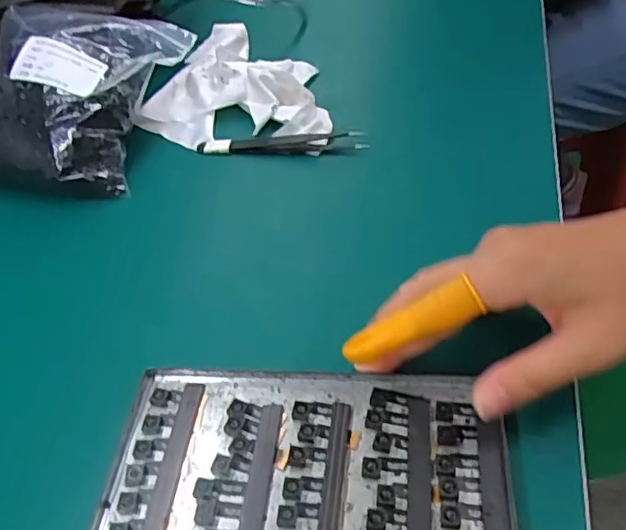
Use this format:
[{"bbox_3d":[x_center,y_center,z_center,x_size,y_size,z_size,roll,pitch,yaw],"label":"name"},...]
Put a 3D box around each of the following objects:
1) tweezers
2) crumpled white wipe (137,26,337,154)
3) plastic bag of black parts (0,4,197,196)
[{"bbox_3d":[-0.025,-0.090,0.437,0.126,0.018,0.009,3,49,10],"label":"tweezers"},{"bbox_3d":[-0.073,-0.161,0.492,0.140,0.024,0.209,-12,48,-4],"label":"crumpled white wipe"},{"bbox_3d":[-0.180,-0.131,0.449,0.126,0.070,0.148,8,50,14],"label":"plastic bag of black parts"}]

